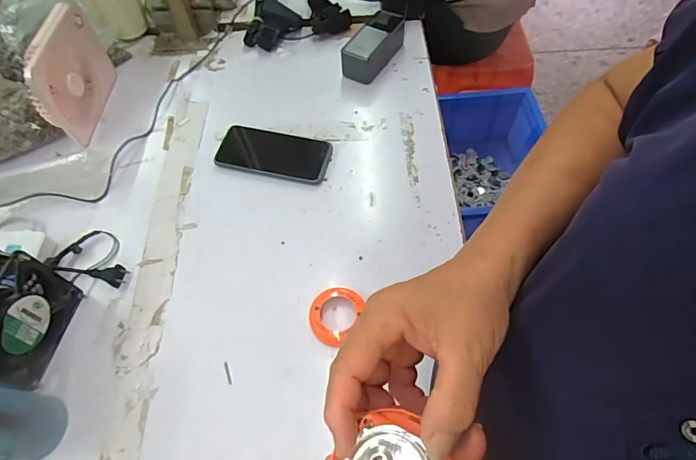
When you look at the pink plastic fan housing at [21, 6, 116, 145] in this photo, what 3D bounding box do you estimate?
[{"bbox_3d":[-0.407,-0.233,0.637,0.023,0.134,0.169,-1,59,7],"label":"pink plastic fan housing"}]

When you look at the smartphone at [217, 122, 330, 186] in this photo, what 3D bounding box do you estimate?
[{"bbox_3d":[-0.106,-0.113,0.624,0.160,0.013,0.082,12,61,8],"label":"smartphone"}]

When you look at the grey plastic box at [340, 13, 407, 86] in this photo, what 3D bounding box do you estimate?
[{"bbox_3d":[0.044,-0.305,0.707,0.059,0.054,0.141,27,64,16],"label":"grey plastic box"}]

